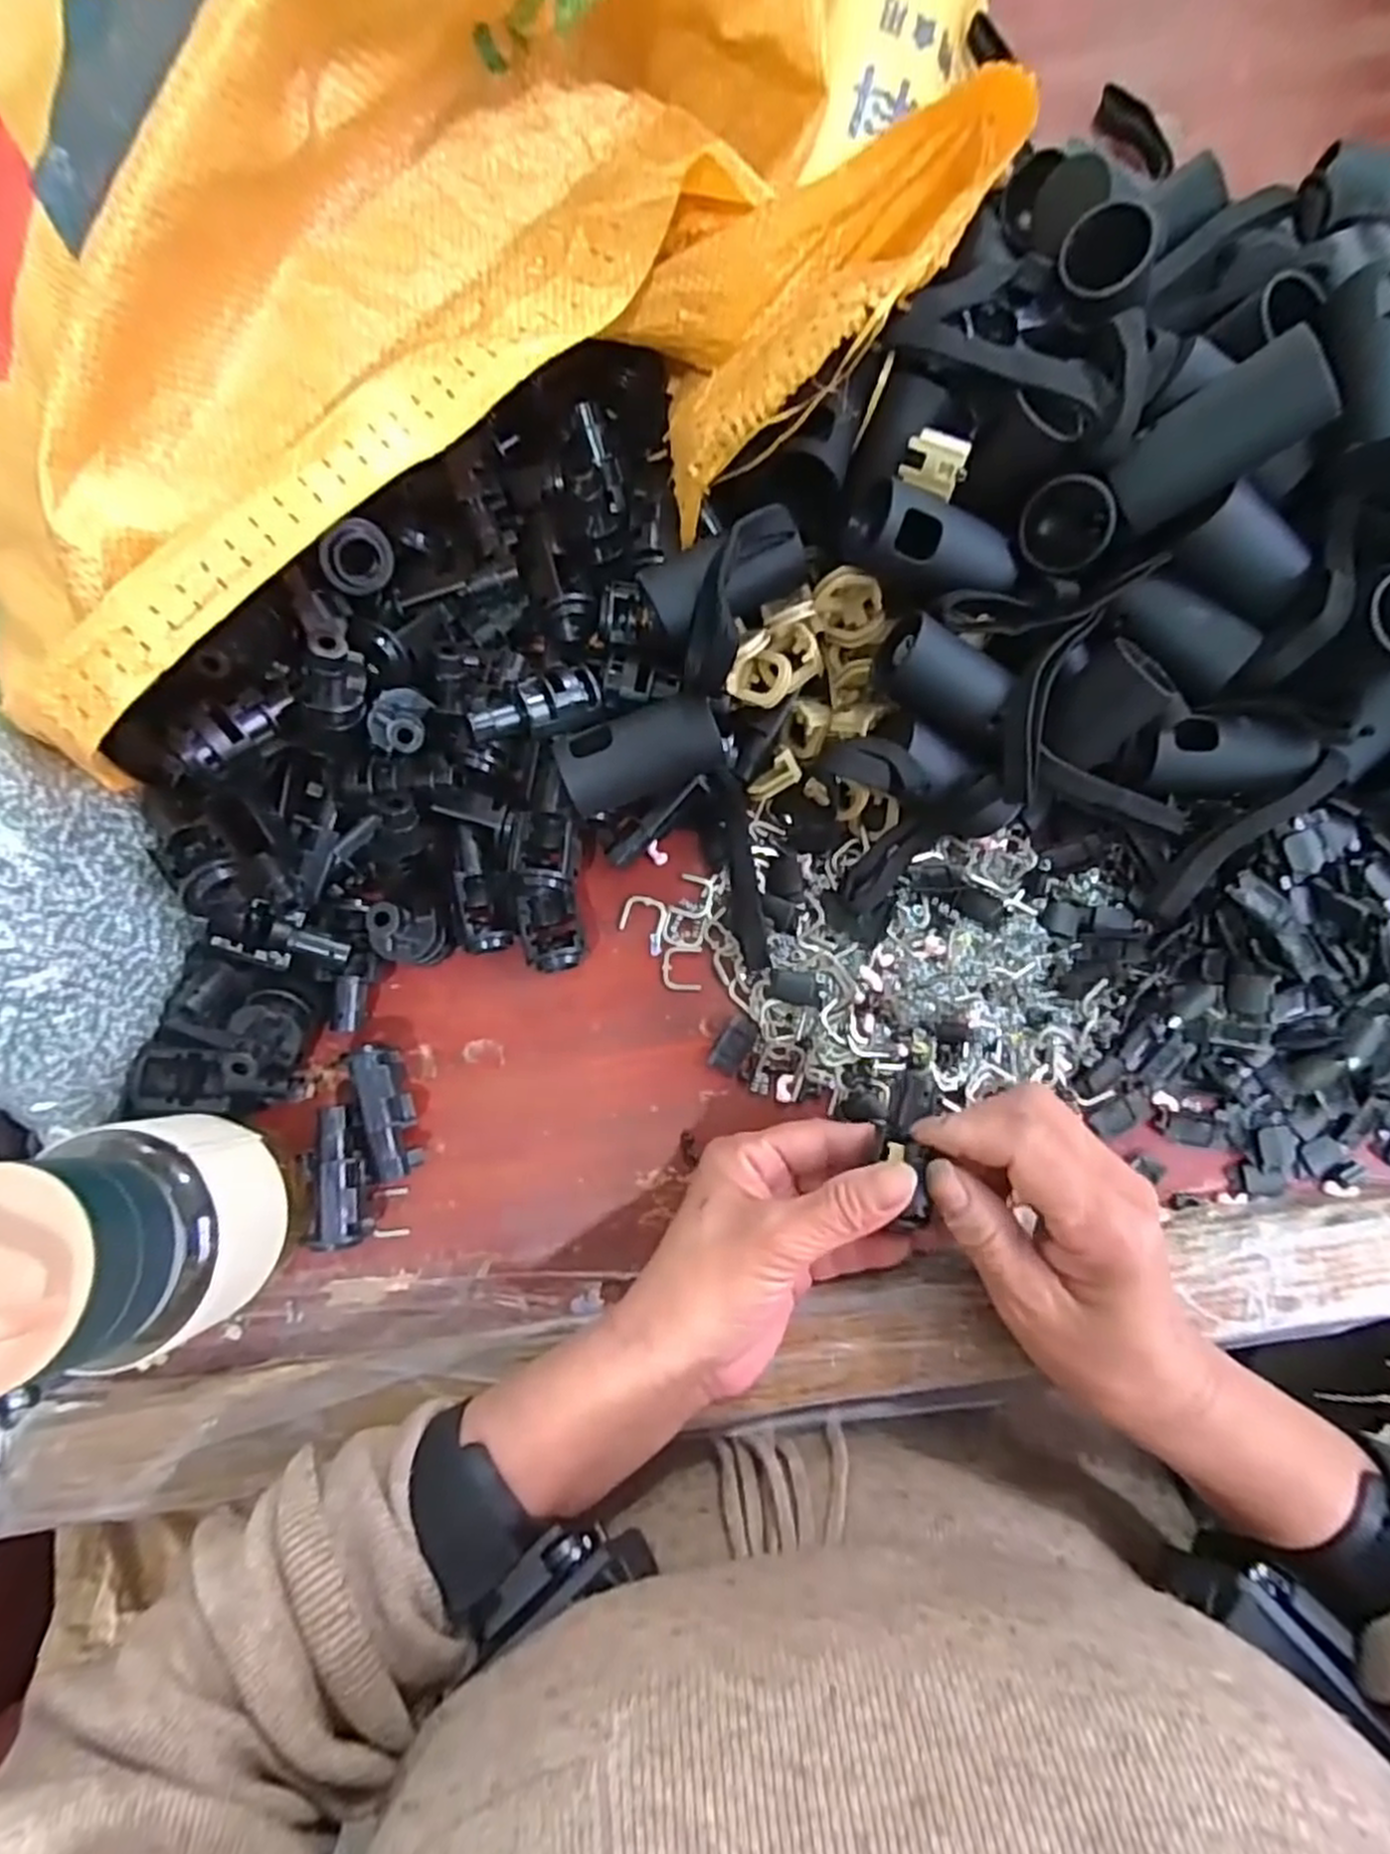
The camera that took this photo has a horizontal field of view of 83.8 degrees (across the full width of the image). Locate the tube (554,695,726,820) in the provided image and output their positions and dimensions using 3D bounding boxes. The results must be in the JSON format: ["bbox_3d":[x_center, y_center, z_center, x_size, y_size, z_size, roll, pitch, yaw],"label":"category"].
[{"bbox_3d":[-0.020,-0.065,0.299,0.060,0.029,0.028,-21,83,-1],"label":"tube"}]

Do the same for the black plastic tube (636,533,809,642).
[{"bbox_3d":[0.012,-0.132,0.300,0.062,0.030,0.026,-21,83,-1],"label":"black plastic tube"}]

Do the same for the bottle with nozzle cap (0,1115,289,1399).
[{"bbox_3d":[-0.185,0.101,0.244,0.058,0.115,0.074,-12,83,0],"label":"bottle with nozzle cap"}]

